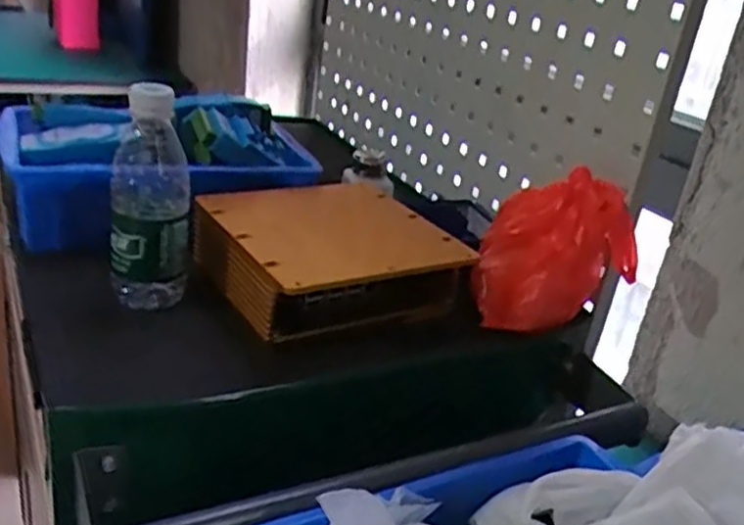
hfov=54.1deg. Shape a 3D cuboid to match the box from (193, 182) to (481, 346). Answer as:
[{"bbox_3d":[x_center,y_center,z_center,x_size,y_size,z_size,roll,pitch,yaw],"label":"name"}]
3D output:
[{"bbox_3d":[-0.041,-0.014,0.632,0.186,0.059,0.178,-11,31,-34],"label":"box"}]

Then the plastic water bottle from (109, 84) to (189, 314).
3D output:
[{"bbox_3d":[-0.174,-0.048,0.573,0.059,0.188,0.057,-1,26,-17],"label":"plastic water bottle"}]

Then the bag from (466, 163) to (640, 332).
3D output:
[{"bbox_3d":[0.155,-0.008,0.617,0.127,0.123,0.080,15,26,16],"label":"bag"}]

